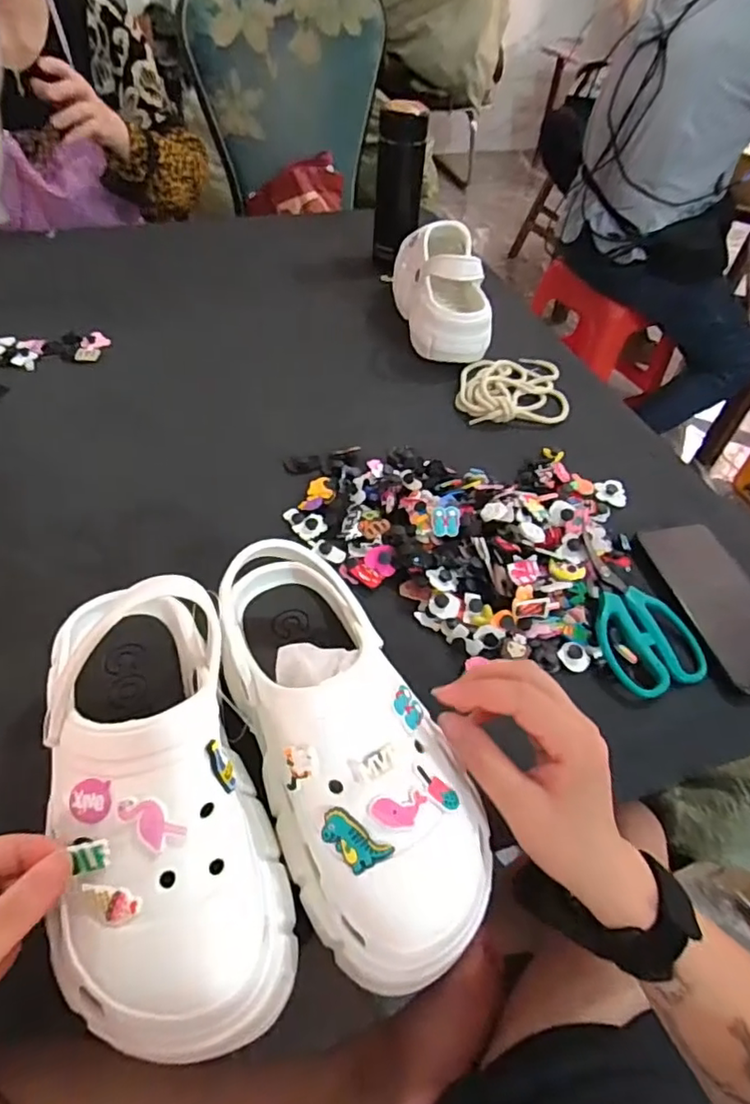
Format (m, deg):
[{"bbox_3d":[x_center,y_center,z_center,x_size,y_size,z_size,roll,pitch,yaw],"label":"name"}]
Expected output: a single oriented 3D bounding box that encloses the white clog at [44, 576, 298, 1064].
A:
[{"bbox_3d":[-0.120,0.115,0.306,0.103,0.096,0.242,-17,51,-19],"label":"white clog"}]

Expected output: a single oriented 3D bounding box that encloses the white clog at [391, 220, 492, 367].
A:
[{"bbox_3d":[0.083,-0.329,0.710,0.085,0.101,0.182,-5,51,-9],"label":"white clog"}]

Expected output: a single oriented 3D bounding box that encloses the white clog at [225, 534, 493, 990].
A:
[{"bbox_3d":[-0.019,0.092,0.334,0.102,0.091,0.253,-16,51,-18],"label":"white clog"}]

